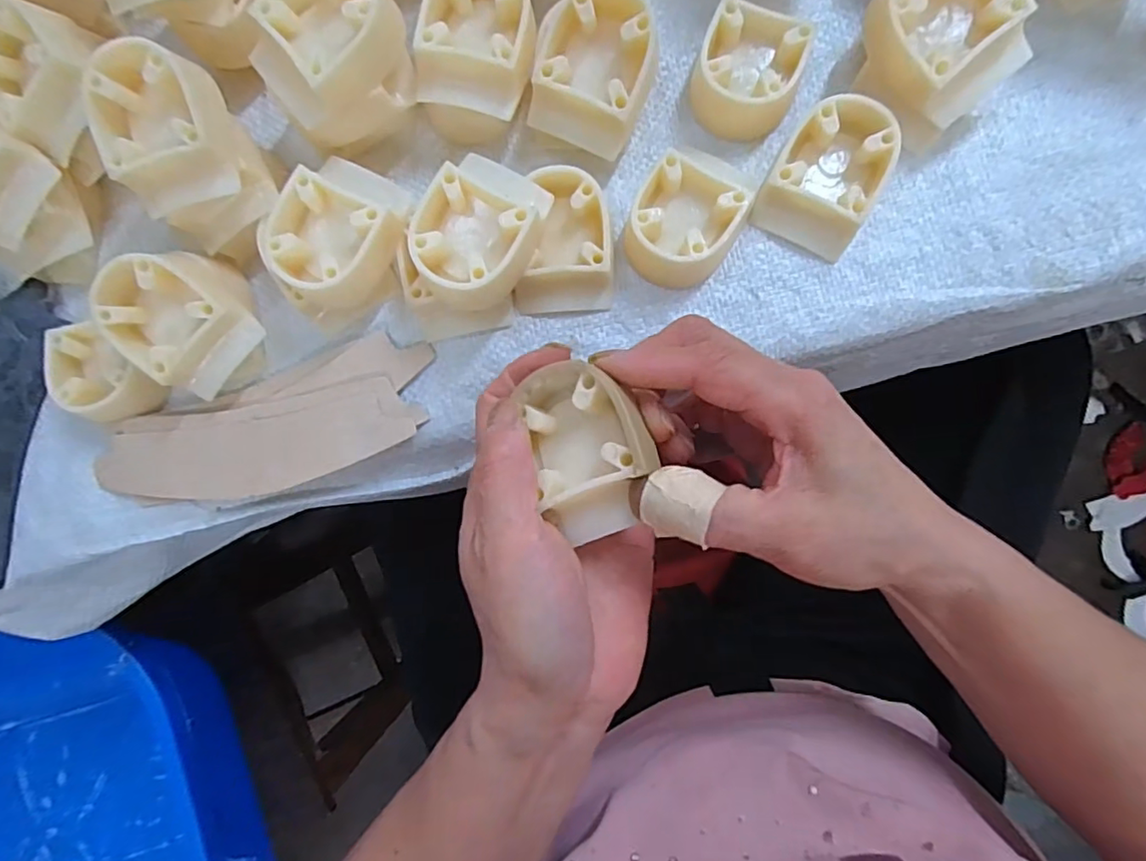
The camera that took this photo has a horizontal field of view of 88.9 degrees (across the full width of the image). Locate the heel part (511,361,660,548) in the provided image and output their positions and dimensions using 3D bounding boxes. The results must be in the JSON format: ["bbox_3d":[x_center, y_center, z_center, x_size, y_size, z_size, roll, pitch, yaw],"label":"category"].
[{"bbox_3d":[0.006,0.006,0.207,0.040,0.025,0.060,-14,87,4],"label":"heel part"}]

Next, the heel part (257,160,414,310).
[{"bbox_3d":[-0.102,-0.087,0.265,0.050,0.041,0.061,21,90,5],"label":"heel part"}]

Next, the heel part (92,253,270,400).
[{"bbox_3d":[-0.175,-0.049,0.267,0.050,0.043,0.056,-40,86,3],"label":"heel part"}]

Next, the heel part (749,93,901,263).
[{"bbox_3d":[0.114,-0.112,0.257,0.048,0.022,0.057,30,91,5],"label":"heel part"}]

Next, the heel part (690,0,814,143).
[{"bbox_3d":[0.080,-0.162,0.265,0.045,0.022,0.051,17,90,5],"label":"heel part"}]

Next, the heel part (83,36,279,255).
[{"bbox_3d":[-0.169,-0.122,0.251,0.049,0.044,0.063,-24,86,4],"label":"heel part"}]

